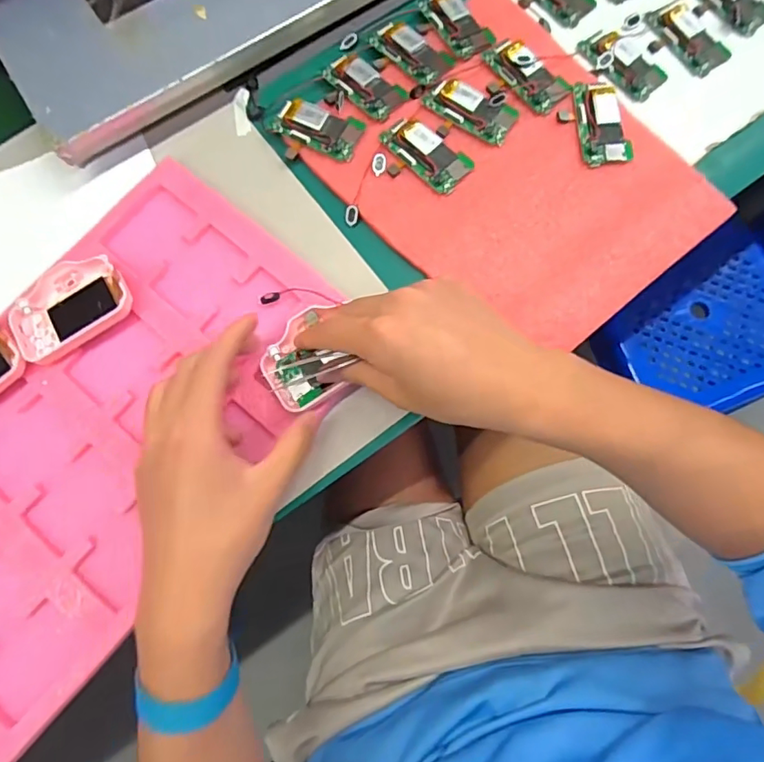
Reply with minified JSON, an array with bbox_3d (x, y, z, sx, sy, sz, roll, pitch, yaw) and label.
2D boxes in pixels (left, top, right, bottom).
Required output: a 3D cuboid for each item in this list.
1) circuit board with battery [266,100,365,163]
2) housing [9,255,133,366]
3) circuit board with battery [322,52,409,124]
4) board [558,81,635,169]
[{"bbox_3d":[-0.056,-0.198,0.423,0.075,0.012,0.045,21,77,7],"label":"circuit board with battery"},{"bbox_3d":[-0.226,-0.055,0.385,0.084,0.019,0.059,-30,77,-6],"label":"housing"},{"bbox_3d":[-0.015,-0.241,0.430,0.067,0.005,0.036,44,81,11],"label":"circuit board with battery"},{"bbox_3d":[0.166,-0.203,0.418,0.044,0.012,0.072,-10,76,-1],"label":"board"}]

